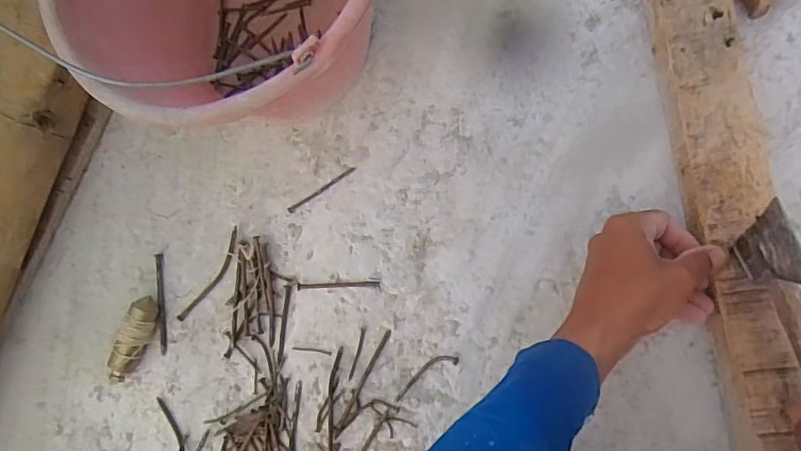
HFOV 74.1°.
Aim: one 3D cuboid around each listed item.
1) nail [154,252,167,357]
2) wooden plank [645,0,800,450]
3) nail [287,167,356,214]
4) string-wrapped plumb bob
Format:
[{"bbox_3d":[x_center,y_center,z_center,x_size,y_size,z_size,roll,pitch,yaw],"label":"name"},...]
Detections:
[{"bbox_3d":[-0.229,0.075,0.507,0.007,0.007,0.095,-7,83,7],"label":"nail"},{"bbox_3d":[0.253,-0.013,0.418,0.061,0.035,0.429,-7,83,7],"label":"wooden plank"},{"bbox_3d":[-0.074,-0.032,0.493,0.073,0.004,0.006,-32,81,4],"label":"nail"},{"bbox_3d":[-0.248,0.108,0.494,0.024,0.028,0.082,23,88,10],"label":"string-wrapped plumb bob"}]

